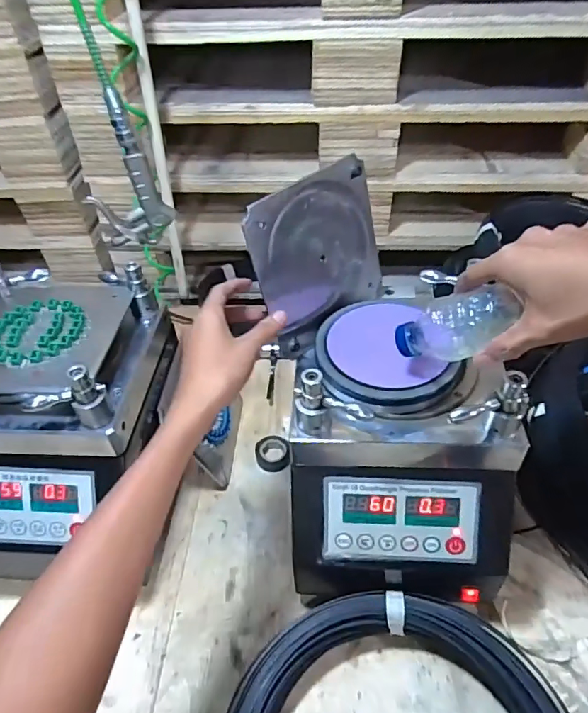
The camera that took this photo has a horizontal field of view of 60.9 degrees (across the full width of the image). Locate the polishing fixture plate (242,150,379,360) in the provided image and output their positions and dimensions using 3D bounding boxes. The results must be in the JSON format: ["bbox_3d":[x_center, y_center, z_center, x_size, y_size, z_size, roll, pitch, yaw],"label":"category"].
[{"bbox_3d":[0.030,-0.105,0.535,0.168,0.166,0.007,-37,36,-29],"label":"polishing fixture plate"}]

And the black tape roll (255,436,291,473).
[{"bbox_3d":[-0.031,0.142,0.733,0.051,0.022,0.047,-2,44,2],"label":"black tape roll"}]

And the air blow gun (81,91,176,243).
[{"bbox_3d":[-0.198,-0.210,0.580,0.089,0.170,0.021,-6,44,-2],"label":"air blow gun"}]

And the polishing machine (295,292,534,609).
[{"bbox_3d":[0.108,0.099,0.544,0.210,0.253,0.218,-1,44,3],"label":"polishing machine"}]

